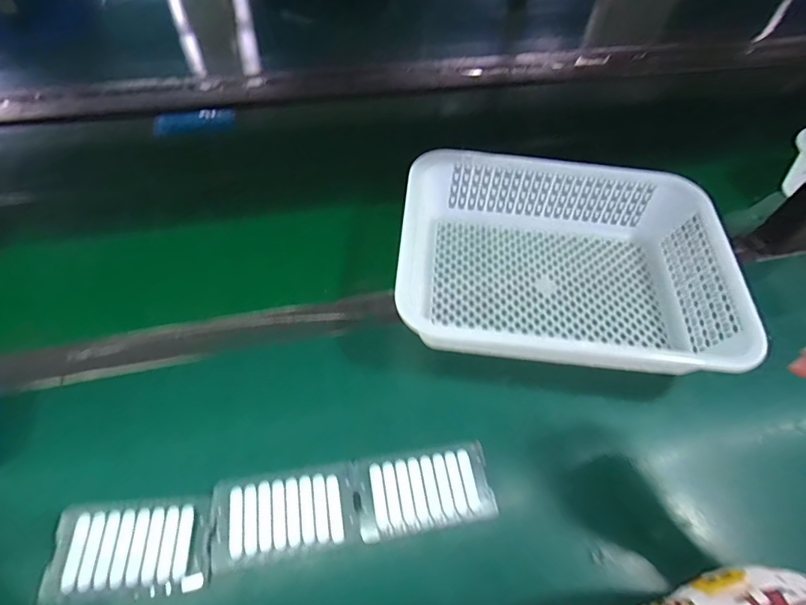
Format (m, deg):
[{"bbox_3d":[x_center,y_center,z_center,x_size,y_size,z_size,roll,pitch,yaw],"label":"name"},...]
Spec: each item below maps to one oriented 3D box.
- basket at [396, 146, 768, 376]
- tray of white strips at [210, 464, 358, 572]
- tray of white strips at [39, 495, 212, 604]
[{"bbox_3d":[0.183,-0.047,0.521,0.359,0.083,0.257,10,57,2],"label":"basket"},{"bbox_3d":[-0.102,0.180,0.389,0.121,0.005,0.066,-6,58,-8],"label":"tray of white strips"},{"bbox_3d":[-0.222,0.207,0.375,0.120,0.030,0.070,-3,57,-6],"label":"tray of white strips"}]

